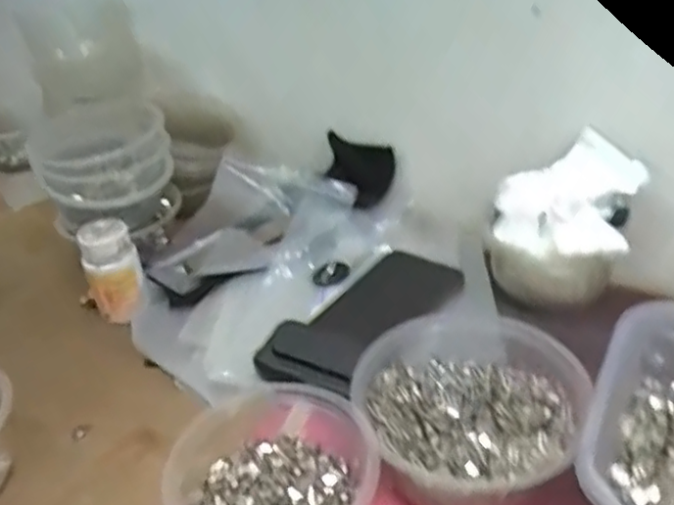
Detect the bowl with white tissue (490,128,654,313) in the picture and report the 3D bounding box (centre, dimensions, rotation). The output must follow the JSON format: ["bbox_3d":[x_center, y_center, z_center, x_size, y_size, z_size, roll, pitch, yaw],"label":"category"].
[{"bbox_3d":[0.187,-0.027,0.564,0.106,0.090,0.146,11,37,23],"label":"bowl with white tissue"}]

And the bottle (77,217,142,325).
[{"bbox_3d":[-0.190,0.015,0.582,0.046,0.074,0.042,-17,35,-18],"label":"bottle"}]

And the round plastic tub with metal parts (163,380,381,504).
[{"bbox_3d":[-0.030,0.135,0.393,0.108,0.060,0.110,-3,33,2],"label":"round plastic tub with metal parts"}]

